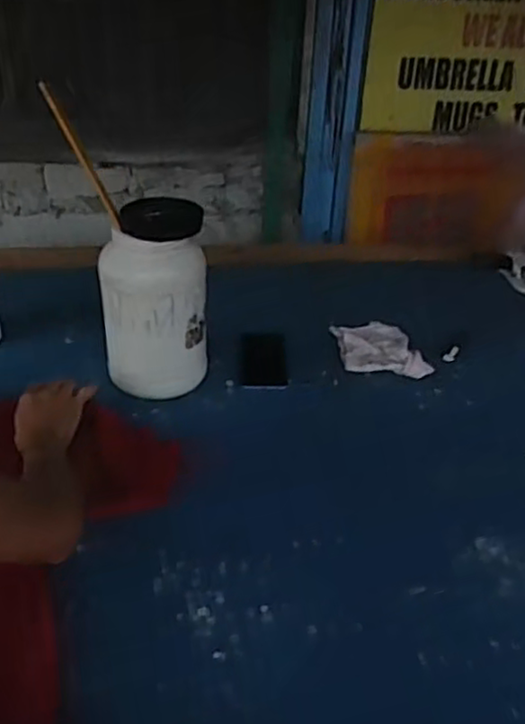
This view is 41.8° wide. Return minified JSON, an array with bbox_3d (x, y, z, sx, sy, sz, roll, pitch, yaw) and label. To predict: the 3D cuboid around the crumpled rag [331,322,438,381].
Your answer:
[{"bbox_3d":[0.206,-0.032,1.193,0.146,0.028,0.152,1,32,-2],"label":"crumpled rag"}]

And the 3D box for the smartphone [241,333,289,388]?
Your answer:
[{"bbox_3d":[0.003,-0.003,1.145,0.075,0.007,0.135,3,43,-6],"label":"smartphone"}]

